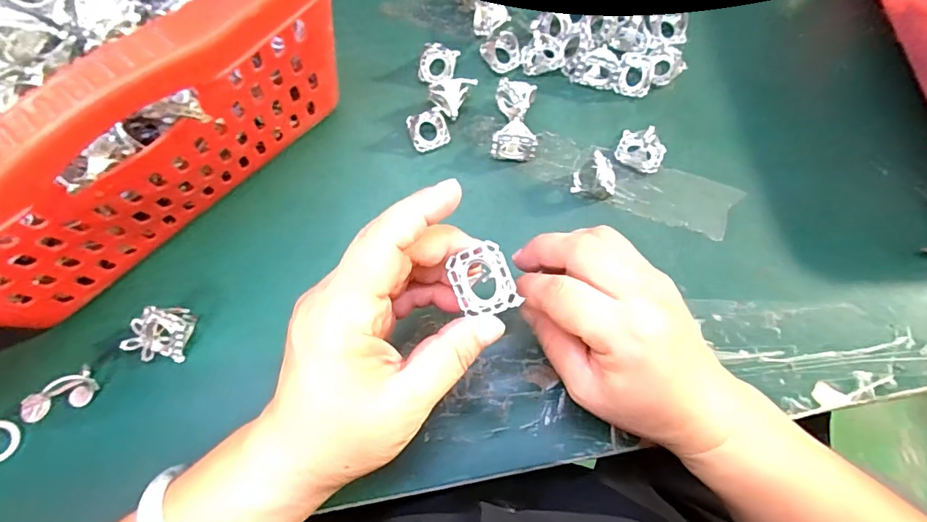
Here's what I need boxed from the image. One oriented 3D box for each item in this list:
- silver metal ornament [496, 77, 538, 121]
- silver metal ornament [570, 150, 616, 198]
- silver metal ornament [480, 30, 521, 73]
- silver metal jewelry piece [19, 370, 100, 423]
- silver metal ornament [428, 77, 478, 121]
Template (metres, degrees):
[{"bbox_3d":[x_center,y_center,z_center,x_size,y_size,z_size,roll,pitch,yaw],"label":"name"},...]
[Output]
[{"bbox_3d":[0.036,-0.112,0.346,0.027,0.023,0.024,9,71,3],"label":"silver metal ornament"},{"bbox_3d":[0.089,-0.056,0.325,0.029,0.027,0.020,15,71,5],"label":"silver metal ornament"},{"bbox_3d":[0.029,-0.156,0.365,0.025,0.018,0.027,0,71,0],"label":"silver metal ornament"},{"bbox_3d":[-0.234,0.079,0.279,0.042,0.015,0.017,-23,72,-8],"label":"silver metal jewelry piece"},{"bbox_3d":[-0.009,-0.118,0.348,0.026,0.023,0.028,29,73,9],"label":"silver metal ornament"}]

